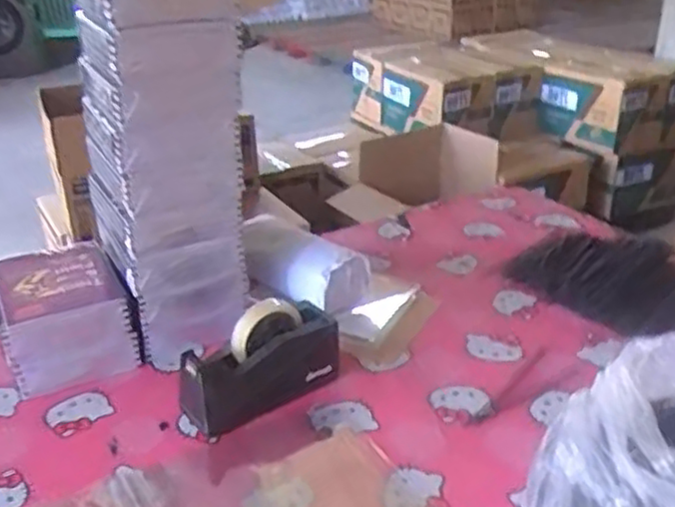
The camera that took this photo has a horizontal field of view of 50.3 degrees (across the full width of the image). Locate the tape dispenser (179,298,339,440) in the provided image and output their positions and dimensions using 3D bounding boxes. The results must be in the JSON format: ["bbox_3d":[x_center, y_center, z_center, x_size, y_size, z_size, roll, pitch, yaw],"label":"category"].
[{"bbox_3d":[-0.096,0.131,0.900,0.203,0.118,0.079,-20,32,-34],"label":"tape dispenser"}]

